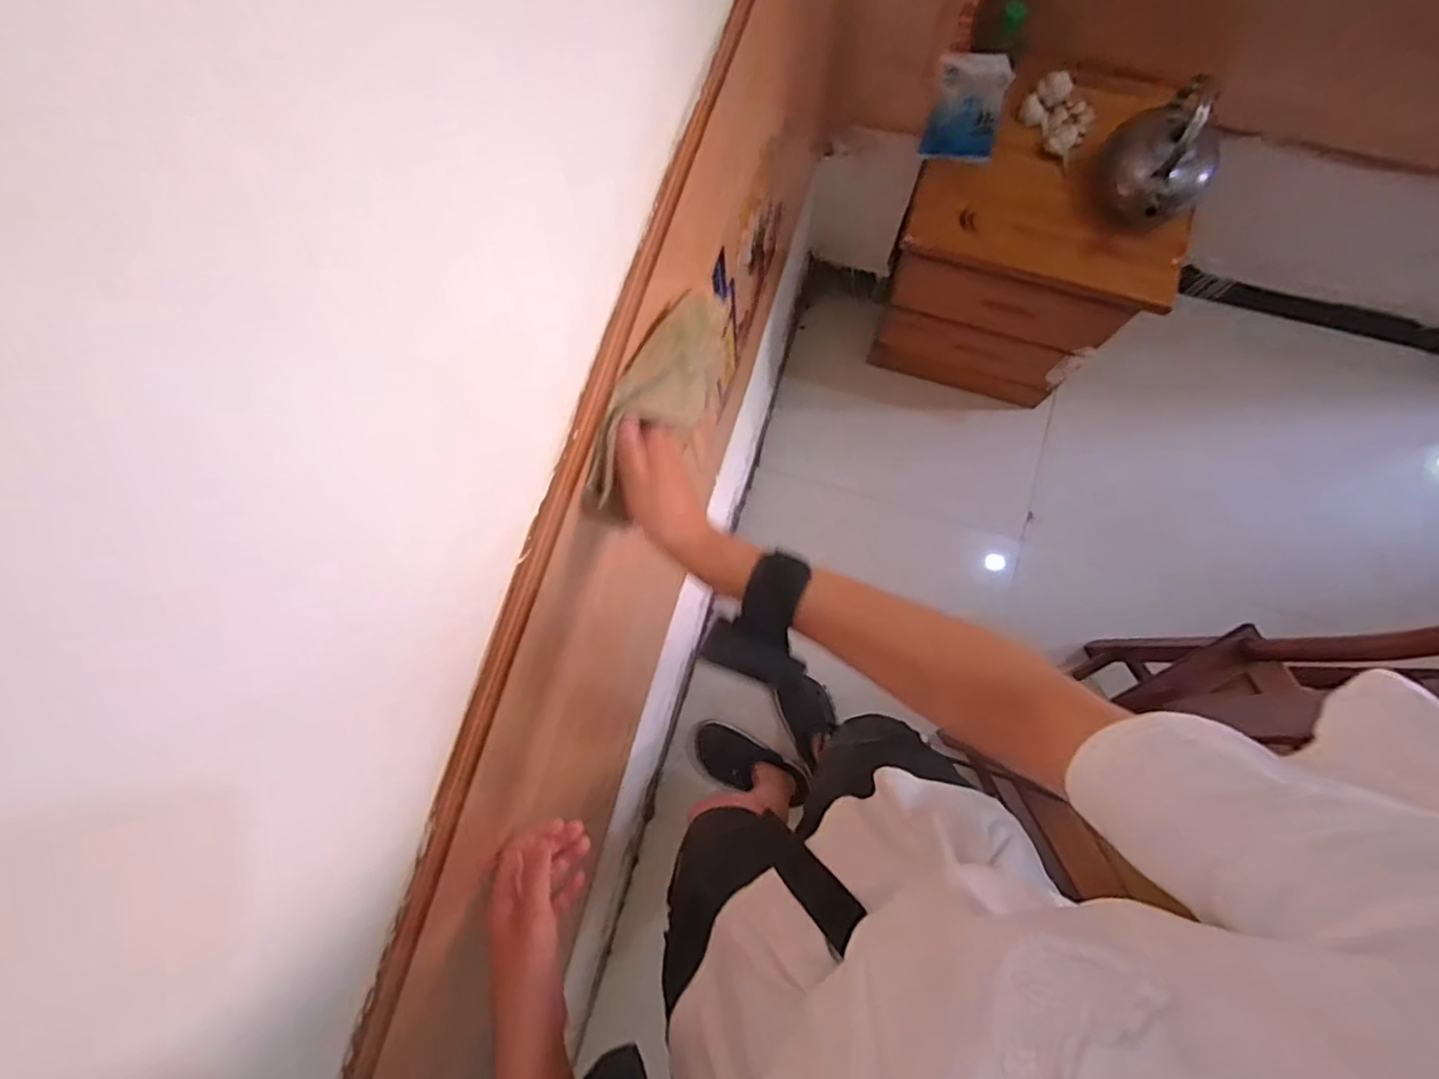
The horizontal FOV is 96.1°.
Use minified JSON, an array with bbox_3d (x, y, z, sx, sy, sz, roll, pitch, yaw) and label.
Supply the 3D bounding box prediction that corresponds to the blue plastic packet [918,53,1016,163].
[{"bbox_3d":[0.378,-0.659,0.988,0.104,0.152,0.031,9,64,9],"label":"blue plastic packet"}]

